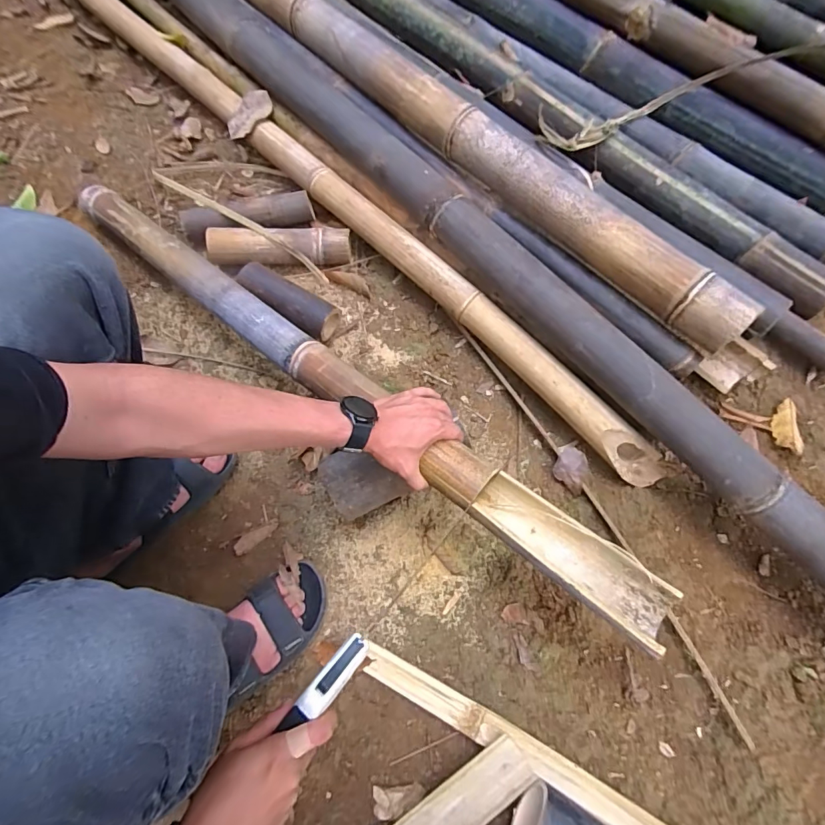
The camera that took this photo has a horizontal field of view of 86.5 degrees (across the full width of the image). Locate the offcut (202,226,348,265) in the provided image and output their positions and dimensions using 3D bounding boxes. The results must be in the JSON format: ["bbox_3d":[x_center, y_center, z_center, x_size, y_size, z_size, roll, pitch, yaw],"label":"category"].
[{"bbox_3d":[-0.243,-0.305,0.805,0.252,0.053,0.065,-5,69,-4],"label":"offcut"}]

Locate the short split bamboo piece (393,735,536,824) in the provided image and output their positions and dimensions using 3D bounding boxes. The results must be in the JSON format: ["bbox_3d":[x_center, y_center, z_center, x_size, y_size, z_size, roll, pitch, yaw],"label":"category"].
[{"bbox_3d":[0.035,0.510,0.544,0.252,0.015,0.067,-34,75,-5],"label":"short split bamboo piece"}]

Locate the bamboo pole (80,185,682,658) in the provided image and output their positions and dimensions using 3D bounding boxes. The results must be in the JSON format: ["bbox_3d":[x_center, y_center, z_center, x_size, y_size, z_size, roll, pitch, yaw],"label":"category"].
[{"bbox_3d":[-0.147,-0.067,0.636,1.060,0.094,0.081,36,72,16],"label":"bamboo pole"}]

